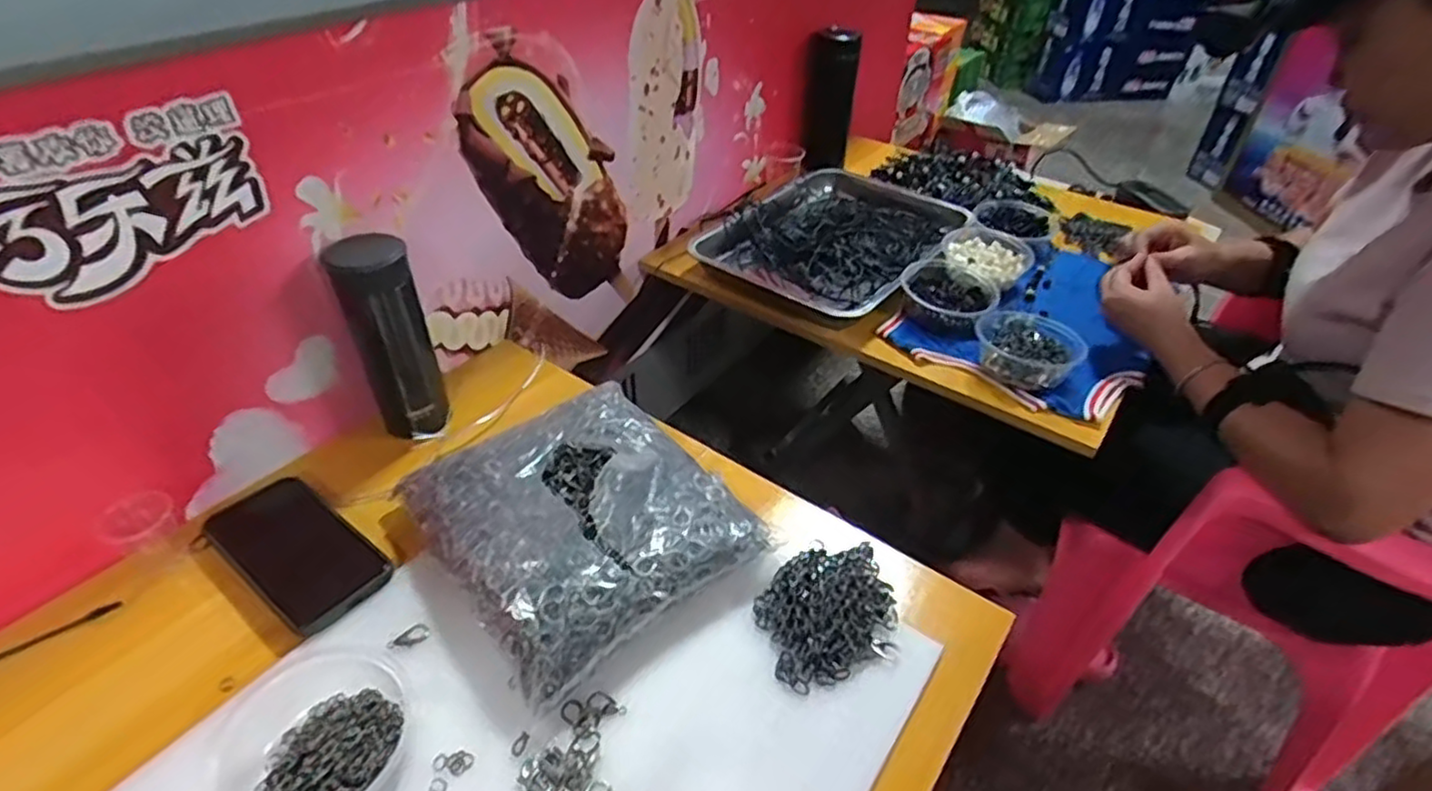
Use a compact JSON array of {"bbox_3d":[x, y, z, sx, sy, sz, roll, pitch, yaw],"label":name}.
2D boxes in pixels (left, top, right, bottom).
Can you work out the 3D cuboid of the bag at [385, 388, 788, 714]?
[{"bbox_3d":[-0.112,0.094,0.583,0.221,0.056,0.241,-27,48,-31],"label":"bag"}]

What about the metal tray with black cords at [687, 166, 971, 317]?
[{"bbox_3d":[0.155,-0.221,0.972,0.282,0.050,0.319,24,44,24],"label":"metal tray with black cords"}]

